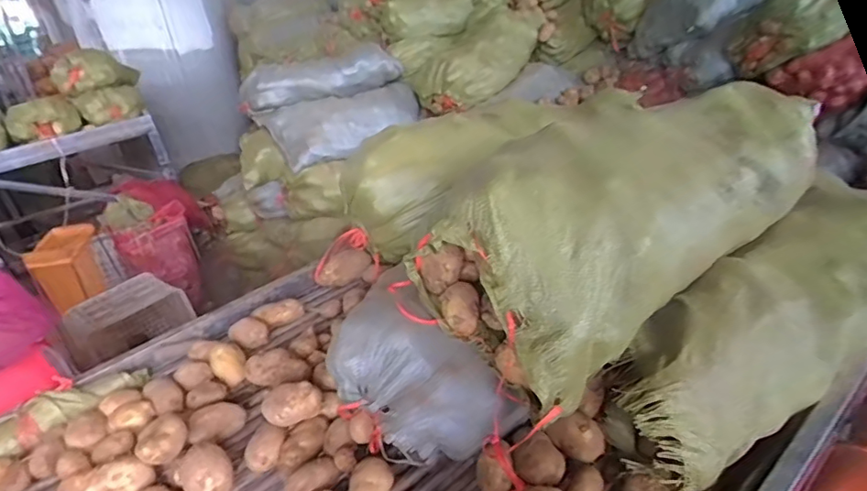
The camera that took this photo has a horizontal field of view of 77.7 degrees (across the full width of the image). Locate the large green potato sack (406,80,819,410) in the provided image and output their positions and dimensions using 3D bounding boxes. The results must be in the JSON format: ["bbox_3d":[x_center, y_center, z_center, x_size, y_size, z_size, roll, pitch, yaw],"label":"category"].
[{"bbox_3d":[0.267,-0.062,0.746,0.558,0.216,0.255,-30,33,-16],"label":"large green potato sack"}]

